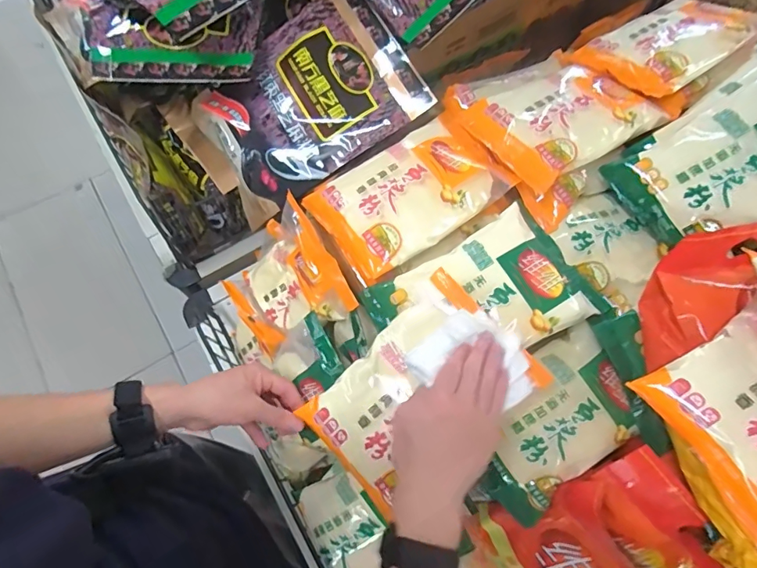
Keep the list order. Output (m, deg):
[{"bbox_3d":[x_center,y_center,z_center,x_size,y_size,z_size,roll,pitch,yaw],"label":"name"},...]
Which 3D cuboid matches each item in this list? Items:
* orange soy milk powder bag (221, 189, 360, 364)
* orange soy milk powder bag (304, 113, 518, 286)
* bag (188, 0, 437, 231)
[{"bbox_3d":[-0.124,0.008,0.606,0.038,0.203,0.154,-9,65,-49],"label":"orange soy milk powder bag"},{"bbox_3d":[0.039,-0.122,0.576,0.228,0.044,0.152,-33,73,-12],"label":"orange soy milk powder bag"},{"bbox_3d":[-0.105,-0.259,0.648,0.300,0.039,0.215,-32,85,6],"label":"bag"}]

